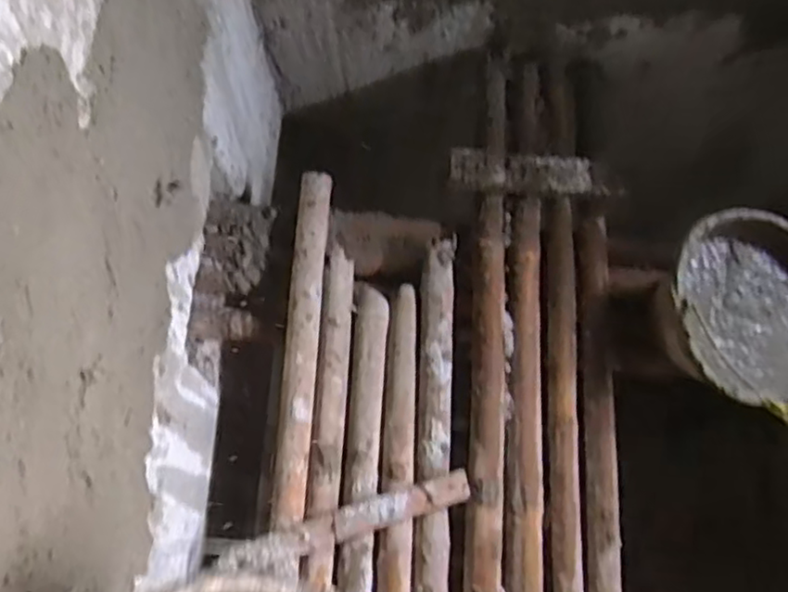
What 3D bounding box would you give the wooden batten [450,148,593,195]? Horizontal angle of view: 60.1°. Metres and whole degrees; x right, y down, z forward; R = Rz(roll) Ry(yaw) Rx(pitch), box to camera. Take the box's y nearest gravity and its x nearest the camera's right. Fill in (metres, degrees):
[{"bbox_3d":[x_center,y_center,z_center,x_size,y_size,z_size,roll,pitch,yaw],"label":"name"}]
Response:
[{"bbox_3d":[0.218,-0.212,1.170,0.249,0.024,0.074,0,92,-9],"label":"wooden batten"}]

